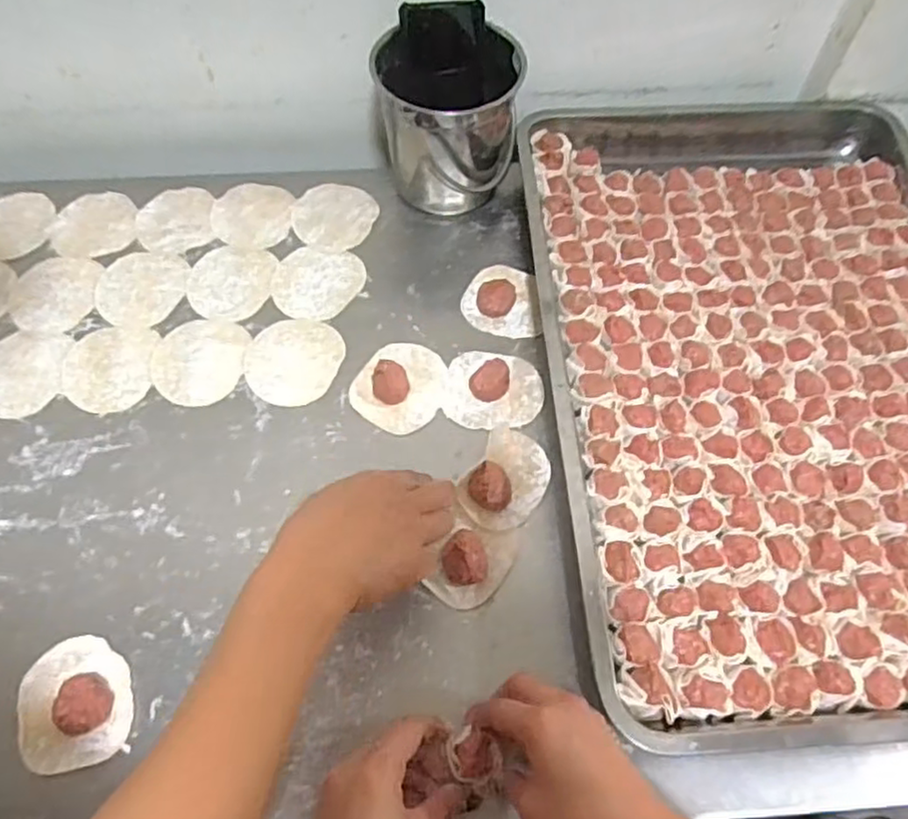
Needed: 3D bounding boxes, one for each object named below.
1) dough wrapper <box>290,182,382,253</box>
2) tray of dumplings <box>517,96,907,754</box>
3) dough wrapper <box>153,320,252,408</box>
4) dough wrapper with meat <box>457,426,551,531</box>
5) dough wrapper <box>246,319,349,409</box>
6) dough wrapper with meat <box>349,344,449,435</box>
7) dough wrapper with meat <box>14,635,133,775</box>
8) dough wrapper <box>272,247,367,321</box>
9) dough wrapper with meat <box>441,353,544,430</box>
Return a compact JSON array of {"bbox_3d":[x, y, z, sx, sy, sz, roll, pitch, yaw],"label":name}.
[{"bbox_3d":[-0.121,-0.193,0.692,0.080,0.004,0.082,1,62,-3],"label":"dough wrapper"},{"bbox_3d":[0.269,-0.060,0.602,0.390,0.061,0.625,-1,62,-4],"label":"tray of dumplings"},{"bbox_3d":[-0.222,-0.043,0.604,0.078,0.004,0.086,4,62,-2],"label":"dough wrapper"},{"bbox_3d":[0.044,0.052,0.547,0.060,0.022,0.083,29,64,11],"label":"dough wrapper with meat"},{"bbox_3d":[-0.140,-0.044,0.605,0.080,0.004,0.086,1,62,-3],"label":"dough wrapper"},{"bbox_3d":[-0.044,-0.025,0.587,0.073,0.022,0.084,29,64,11],"label":"dough wrapper with meat"},{"bbox_3d":[-0.255,0.193,0.462,0.069,0.020,0.083,-9,63,-8],"label":"dough wrapper with meat"},{"bbox_3d":[-0.128,-0.117,0.650,0.082,0.004,0.081,0,61,0],"label":"dough wrapper"},{"bbox_3d":[0.035,-0.020,0.589,0.081,0.020,0.073,9,62,1],"label":"dough wrapper with meat"}]

